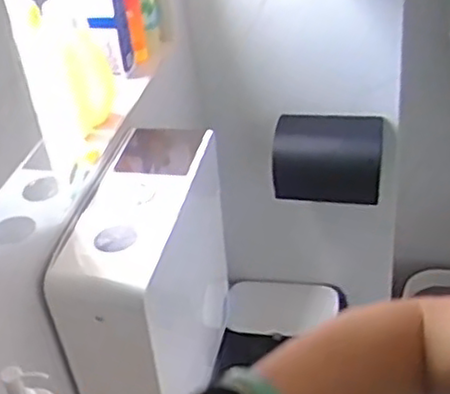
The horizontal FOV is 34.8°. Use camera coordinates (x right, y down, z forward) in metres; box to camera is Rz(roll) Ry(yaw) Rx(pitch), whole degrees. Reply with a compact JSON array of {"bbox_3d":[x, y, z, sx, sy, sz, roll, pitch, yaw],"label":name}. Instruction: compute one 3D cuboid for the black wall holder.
[{"bbox_3d":[0.211,-0.079,1.468,0.217,0.140,0.119,1,36,10],"label":"black wall holder"}]

